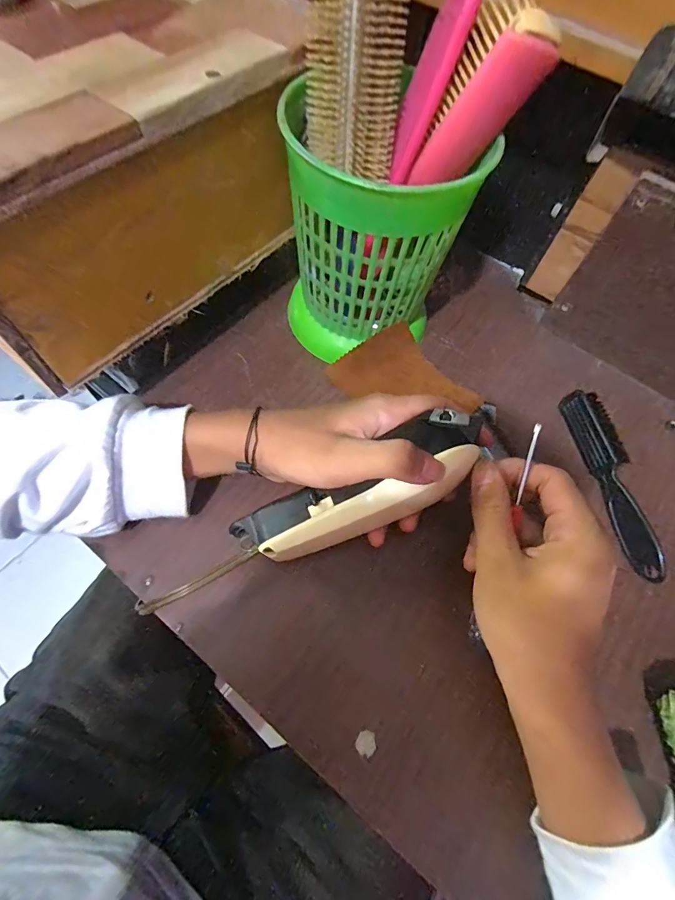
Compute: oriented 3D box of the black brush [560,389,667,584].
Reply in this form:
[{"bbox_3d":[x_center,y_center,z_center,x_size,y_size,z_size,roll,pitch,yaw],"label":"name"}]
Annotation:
[{"bbox_3d":[0.198,0.021,0.294,0.023,0.026,0.138,-7,66,-6],"label":"black brush"}]

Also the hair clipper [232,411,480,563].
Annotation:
[{"bbox_3d":[0.014,0.025,0.241,0.150,0.035,0.039,-27,66,1],"label":"hair clipper"}]

